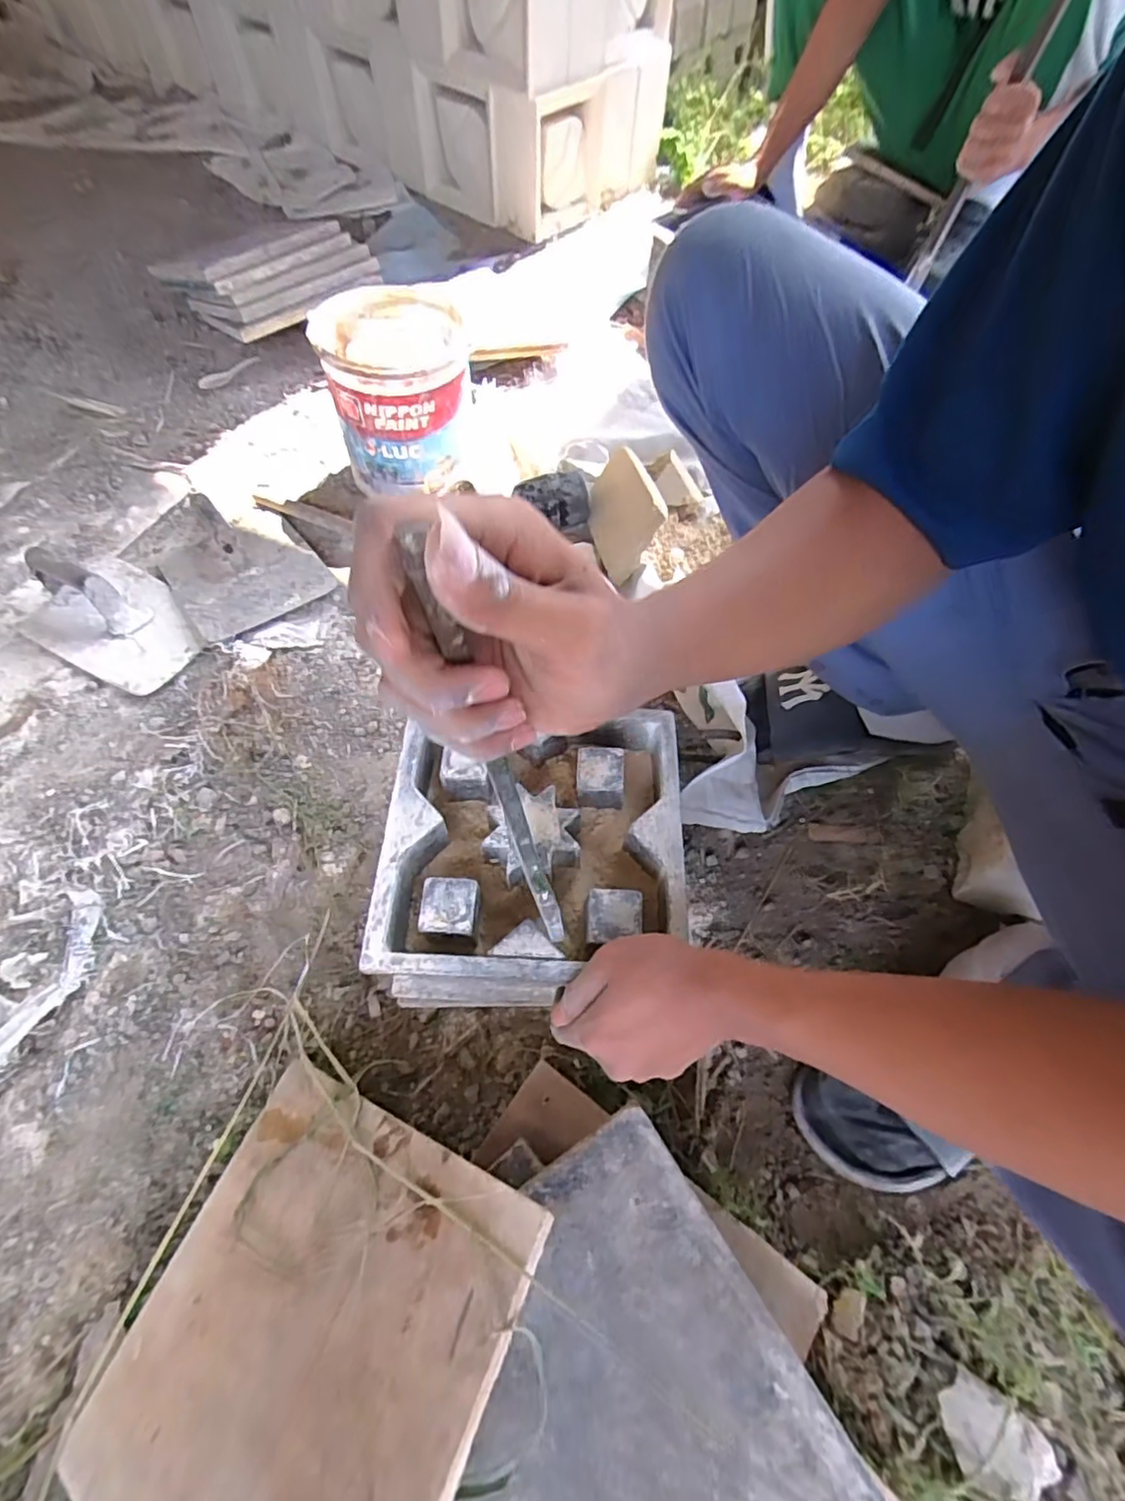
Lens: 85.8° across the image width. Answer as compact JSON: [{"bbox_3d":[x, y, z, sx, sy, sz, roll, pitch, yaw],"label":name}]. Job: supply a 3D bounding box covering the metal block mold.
[{"bbox_3d":[-0.021,0.080,0.480,0.224,0.062,0.225,-1,62,0],"label":"metal block mold"}]

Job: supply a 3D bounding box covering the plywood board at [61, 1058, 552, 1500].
[{"bbox_3d":[-0.160,0.350,0.365,0.248,0.008,0.235,6,52,33],"label":"plywood board"}]

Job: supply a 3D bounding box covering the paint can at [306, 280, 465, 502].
[{"bbox_3d":[-0.209,-0.462,0.794,0.167,0.174,0.185,-11,62,-6],"label":"paint can"}]

